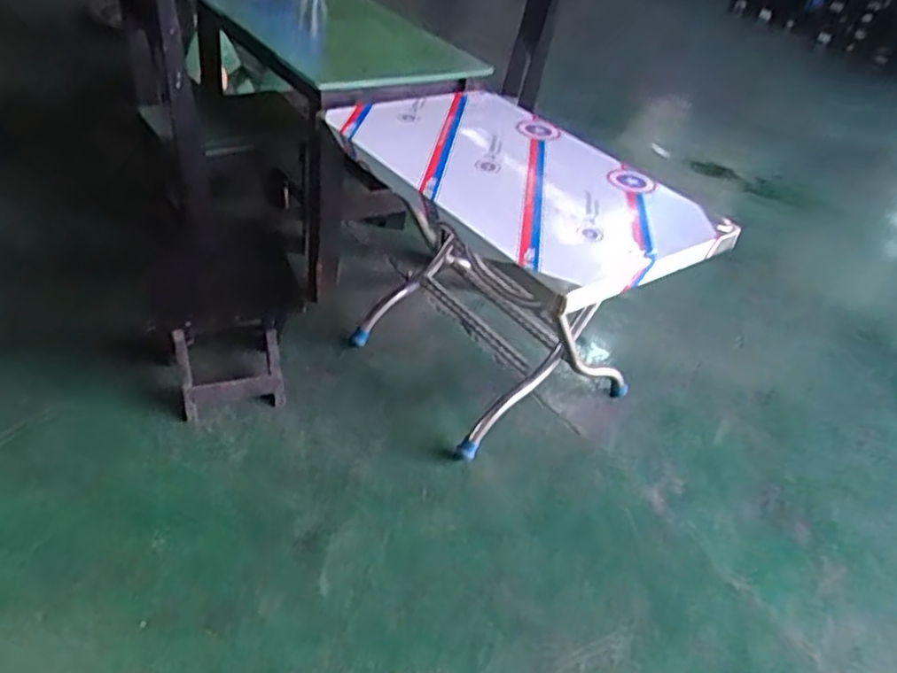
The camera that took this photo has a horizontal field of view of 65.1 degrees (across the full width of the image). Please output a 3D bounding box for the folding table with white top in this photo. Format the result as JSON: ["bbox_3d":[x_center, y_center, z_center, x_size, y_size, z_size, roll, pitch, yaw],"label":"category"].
[{"bbox_3d":[0.144,-0.177,1.730,0.603,0.585,0.923,-22,48,-33],"label":"folding table with white top"}]

